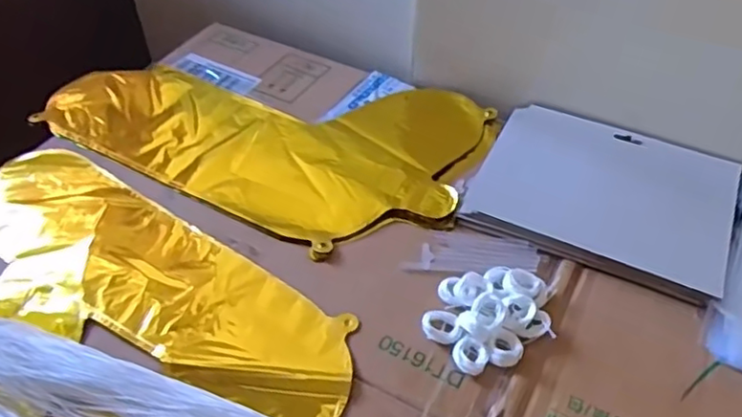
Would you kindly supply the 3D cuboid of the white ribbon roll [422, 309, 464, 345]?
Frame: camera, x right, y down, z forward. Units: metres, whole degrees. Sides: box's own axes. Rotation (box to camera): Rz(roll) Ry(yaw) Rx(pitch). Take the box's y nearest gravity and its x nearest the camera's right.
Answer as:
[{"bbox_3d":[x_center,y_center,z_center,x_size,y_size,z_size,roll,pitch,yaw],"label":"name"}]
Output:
[{"bbox_3d":[0.051,0.084,0.462,0.028,0.010,0.026,14,48,12],"label":"white ribbon roll"}]

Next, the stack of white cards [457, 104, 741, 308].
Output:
[{"bbox_3d":[0.199,-0.015,0.548,0.204,0.013,0.161,21,50,17],"label":"stack of white cards"}]

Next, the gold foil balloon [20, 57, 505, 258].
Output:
[{"bbox_3d":[-0.101,-0.082,0.623,0.404,0.014,0.231,21,50,18],"label":"gold foil balloon"}]

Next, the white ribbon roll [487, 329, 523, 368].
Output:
[{"bbox_3d":[0.092,0.097,0.444,0.024,0.011,0.023,2,47,1],"label":"white ribbon roll"}]

